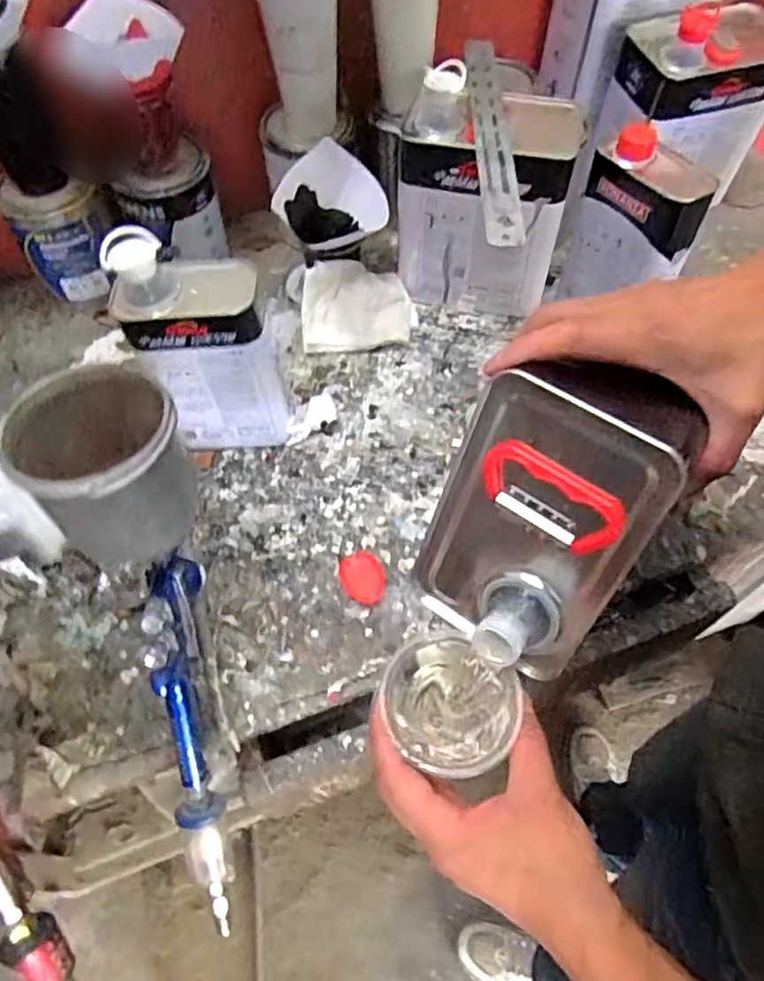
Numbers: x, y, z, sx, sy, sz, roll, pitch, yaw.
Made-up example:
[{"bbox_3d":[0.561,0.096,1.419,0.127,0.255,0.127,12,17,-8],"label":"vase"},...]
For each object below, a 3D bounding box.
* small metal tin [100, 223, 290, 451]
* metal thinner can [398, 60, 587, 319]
[{"bbox_3d":[-0.153,-0.123,0.574,0.111,0.208,0.059,-4,60,-2],"label":"small metal tin"},{"bbox_3d":[0.107,-0.310,0.688,0.170,0.199,0.130,8,61,5],"label":"metal thinner can"}]

